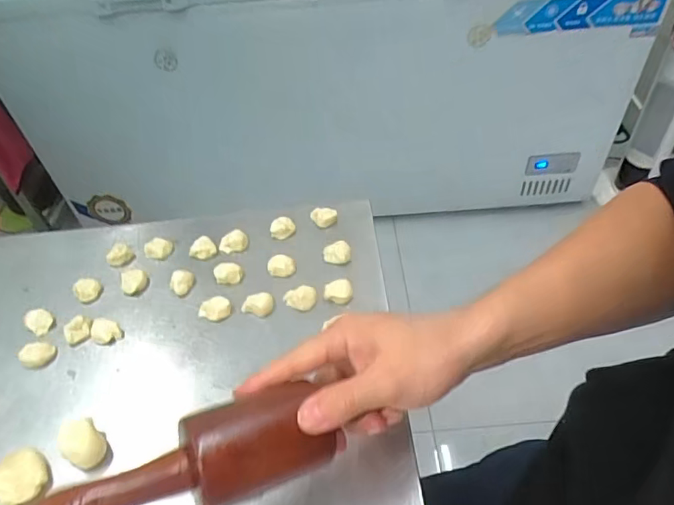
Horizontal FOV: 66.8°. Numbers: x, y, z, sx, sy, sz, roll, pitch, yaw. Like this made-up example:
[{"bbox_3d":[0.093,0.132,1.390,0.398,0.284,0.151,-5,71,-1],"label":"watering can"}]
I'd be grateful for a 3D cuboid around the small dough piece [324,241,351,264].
[{"bbox_3d":[0.000,0.000,0.543,0.029,0.012,0.028,-3,47,2],"label":"small dough piece"}]

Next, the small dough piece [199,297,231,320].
[{"bbox_3d":[-0.121,0.055,0.504,0.031,0.012,0.022,-22,50,-15],"label":"small dough piece"}]

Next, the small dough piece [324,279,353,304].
[{"bbox_3d":[0.001,0.039,0.509,0.027,0.013,0.020,-3,47,2],"label":"small dough piece"}]

